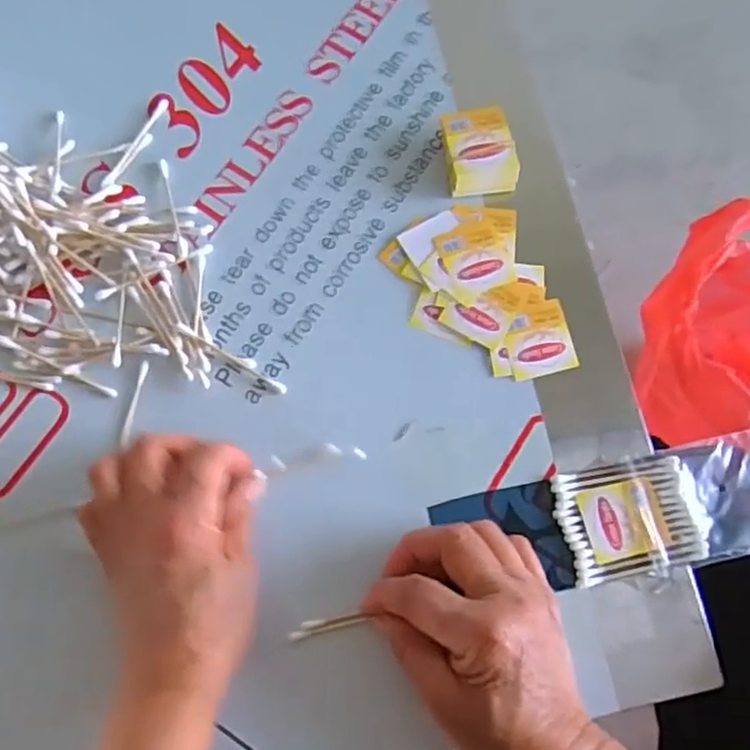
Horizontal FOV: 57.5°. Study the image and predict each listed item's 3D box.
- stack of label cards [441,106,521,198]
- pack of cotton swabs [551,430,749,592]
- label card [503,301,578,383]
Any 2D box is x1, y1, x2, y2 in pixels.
[{"bbox_3d":[0.065,-0.140,0.430,0.041,0.024,0.052,-9,75,-4],"label":"stack of label cards"},{"bbox_3d":[0.173,0.074,0.383,0.138,0.012,0.065,-12,76,-5],"label":"pack of cotton swabs"},{"bbox_3d":[0.098,-0.021,0.408,0.039,0.004,0.043,-13,79,0],"label":"label card"}]

